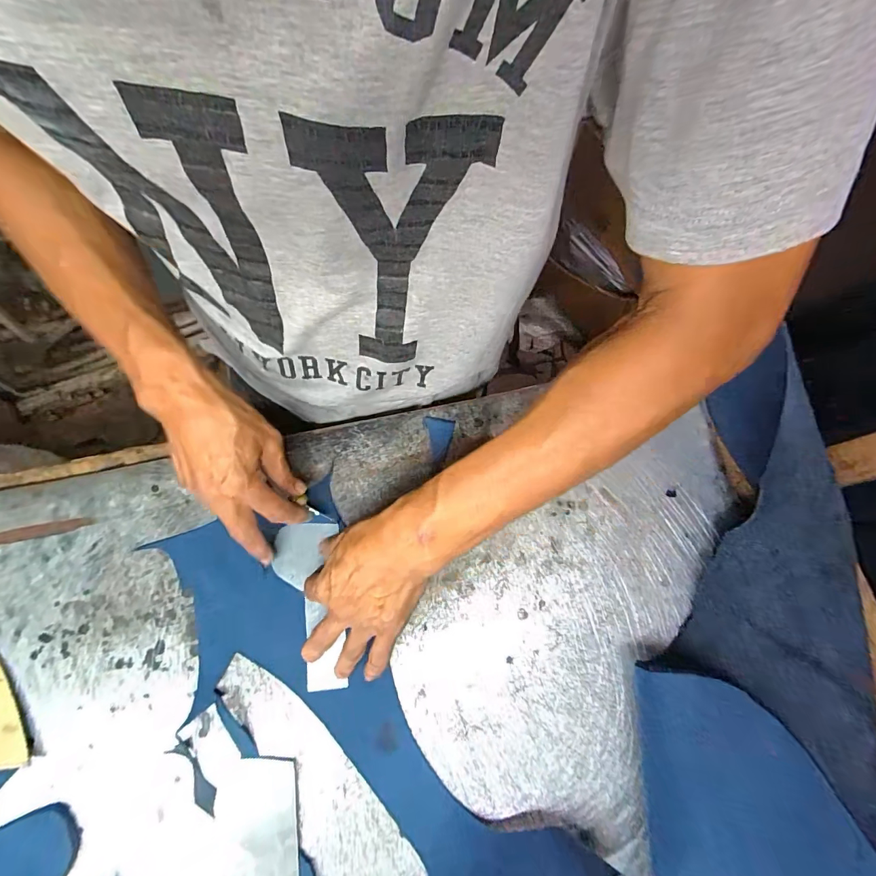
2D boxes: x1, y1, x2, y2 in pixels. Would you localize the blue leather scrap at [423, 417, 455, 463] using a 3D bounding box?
[{"bbox_3d":[-0.002,0.001,0.424,0.031,0.004,0.045,10,74,4],"label":"blue leather scrap"}]

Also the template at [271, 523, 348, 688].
[{"bbox_3d":[-0.120,0.153,0.379,0.061,0.009,0.144,-8,75,6],"label":"template"}]

